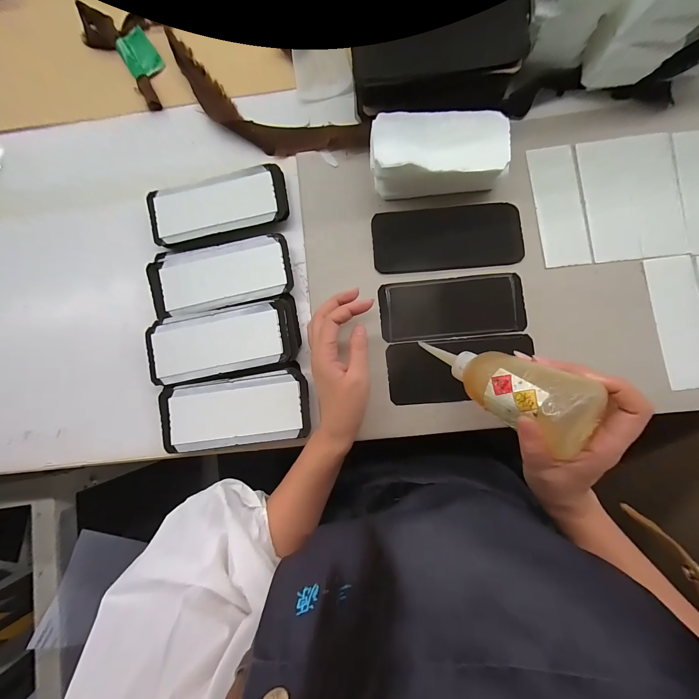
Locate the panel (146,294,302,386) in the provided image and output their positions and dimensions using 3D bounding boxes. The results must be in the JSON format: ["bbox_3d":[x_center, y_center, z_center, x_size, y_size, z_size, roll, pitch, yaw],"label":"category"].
[{"bbox_3d":[-0.145,-0.010,0.362,0.170,0.014,0.076,-11,84,2],"label":"panel"}]

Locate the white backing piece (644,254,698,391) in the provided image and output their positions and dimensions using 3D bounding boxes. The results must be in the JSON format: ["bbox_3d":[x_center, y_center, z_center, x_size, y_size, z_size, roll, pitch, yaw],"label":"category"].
[{"bbox_3d":[0.373,-0.031,0.352,0.052,0.010,0.148,-8,84,2],"label":"white backing piece"}]

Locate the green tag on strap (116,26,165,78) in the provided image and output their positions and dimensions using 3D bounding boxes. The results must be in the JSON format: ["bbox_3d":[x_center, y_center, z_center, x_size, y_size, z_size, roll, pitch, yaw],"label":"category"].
[{"bbox_3d":[-0.283,-0.395,0.420,0.043,0.009,0.066,-33,84,0],"label":"green tag on strap"}]

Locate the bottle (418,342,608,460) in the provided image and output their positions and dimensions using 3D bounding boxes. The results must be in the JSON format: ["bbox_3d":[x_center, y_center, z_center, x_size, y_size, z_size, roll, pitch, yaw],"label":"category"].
[{"bbox_3d":[0.132,0.029,0.287,0.048,0.152,0.052,37,87,-39],"label":"bottle"}]

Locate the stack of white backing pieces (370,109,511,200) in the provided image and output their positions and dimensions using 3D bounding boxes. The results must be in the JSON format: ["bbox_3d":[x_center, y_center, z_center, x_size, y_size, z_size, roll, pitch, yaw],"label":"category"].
[{"bbox_3d":[0.100,-0.222,0.357,0.148,0.060,0.078,-3,85,3],"label":"stack of white backing pieces"}]

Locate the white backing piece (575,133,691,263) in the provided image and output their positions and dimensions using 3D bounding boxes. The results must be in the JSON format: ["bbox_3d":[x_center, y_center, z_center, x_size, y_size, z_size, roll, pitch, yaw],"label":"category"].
[{"bbox_3d":[0.330,-0.178,0.363,0.102,0.004,0.143,-4,85,3],"label":"white backing piece"}]

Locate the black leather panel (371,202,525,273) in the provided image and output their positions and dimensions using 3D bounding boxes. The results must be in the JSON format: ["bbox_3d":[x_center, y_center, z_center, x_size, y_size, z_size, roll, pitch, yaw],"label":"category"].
[{"bbox_3d":[0.117,-0.137,0.380,0.173,0.009,0.076,-3,87,4],"label":"black leather panel"}]

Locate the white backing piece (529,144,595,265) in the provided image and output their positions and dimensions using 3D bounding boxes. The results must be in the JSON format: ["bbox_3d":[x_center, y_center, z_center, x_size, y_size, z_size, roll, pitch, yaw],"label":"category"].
[{"bbox_3d":[0.249,-0.170,0.370,0.053,0.004,0.144,-7,84,3],"label":"white backing piece"}]

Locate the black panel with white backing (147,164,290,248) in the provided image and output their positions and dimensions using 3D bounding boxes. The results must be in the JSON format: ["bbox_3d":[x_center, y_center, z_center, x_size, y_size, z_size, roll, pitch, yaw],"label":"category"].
[{"bbox_3d":[-0.161,-0.177,0.385,0.167,0.014,0.075,-12,84,2],"label":"black panel with white backing"}]

